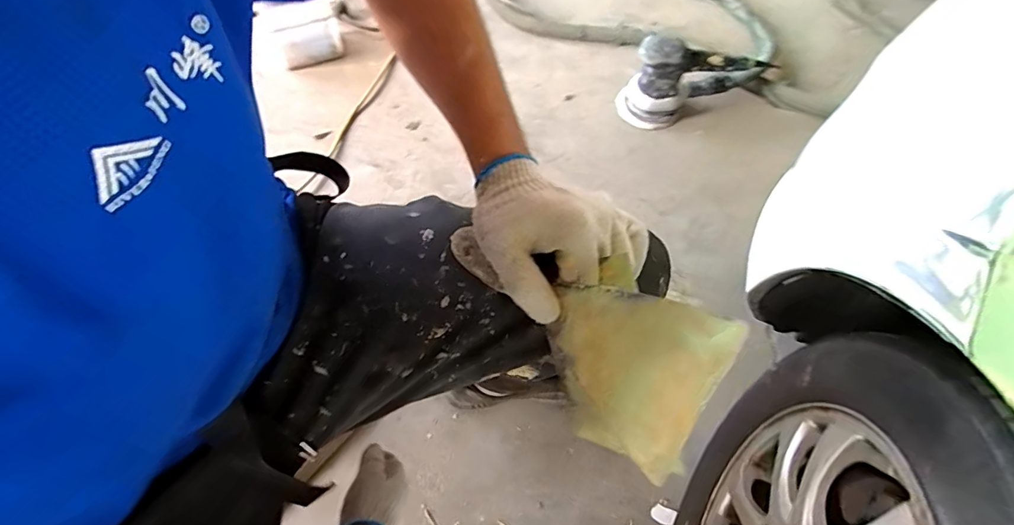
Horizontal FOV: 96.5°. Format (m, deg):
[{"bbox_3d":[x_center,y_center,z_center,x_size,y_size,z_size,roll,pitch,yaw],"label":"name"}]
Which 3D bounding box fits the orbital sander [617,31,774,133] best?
[{"bbox_3d":[0.418,-0.418,1.003,0.304,0.174,0.116,-12,66,-8],"label":"orbital sander"}]

